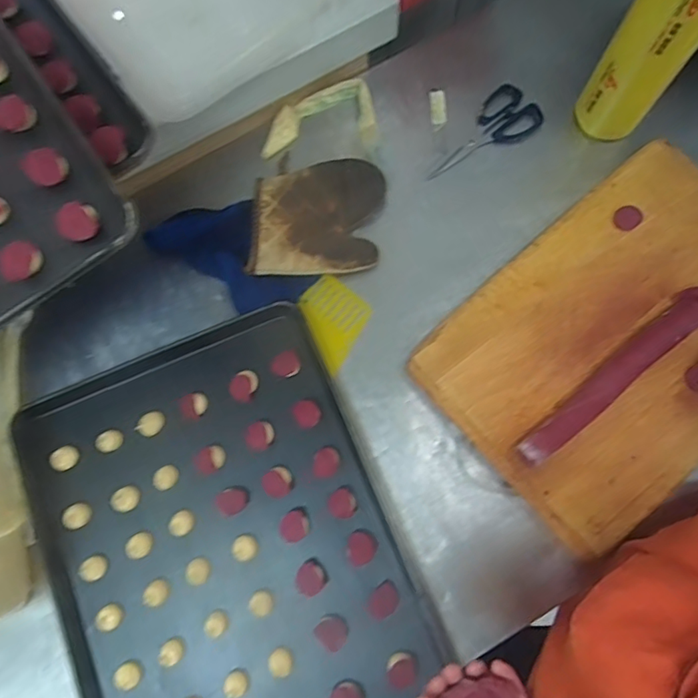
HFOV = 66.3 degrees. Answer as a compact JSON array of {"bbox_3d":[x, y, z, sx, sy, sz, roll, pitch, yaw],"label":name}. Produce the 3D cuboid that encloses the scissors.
[{"bbox_3d":[0.186,-0.308,0.764,0.188,0.012,0.080,-36,79,-6],"label":"scissors"}]

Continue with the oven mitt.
[{"bbox_3d":[-0.042,-0.180,0.724,0.173,0.044,0.185,4,78,3],"label":"oven mitt"}]

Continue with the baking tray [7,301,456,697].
[{"bbox_3d":[-0.137,0.281,0.641,0.404,0.026,0.603,-24,78,-4],"label":"baking tray"}]

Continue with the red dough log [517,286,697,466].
[{"bbox_3d":[0.335,0.021,0.641,0.338,0.035,0.058,-35,79,-6],"label":"red dough log"}]

